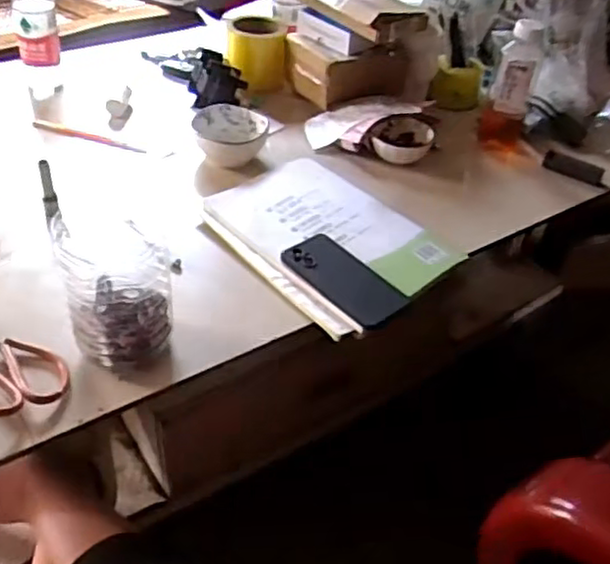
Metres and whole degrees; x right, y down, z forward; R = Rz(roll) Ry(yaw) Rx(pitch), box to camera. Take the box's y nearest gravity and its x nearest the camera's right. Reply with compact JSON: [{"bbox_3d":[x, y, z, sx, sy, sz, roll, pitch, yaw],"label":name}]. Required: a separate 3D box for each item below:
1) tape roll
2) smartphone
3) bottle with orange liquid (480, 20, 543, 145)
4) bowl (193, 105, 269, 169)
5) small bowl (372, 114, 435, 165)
[{"bbox_3d":[-0.086,-0.400,1.193,0.102,0.108,0.110,-4,44,-11],"label":"tape roll"},{"bbox_3d":[0.047,-0.004,0.819,0.070,0.013,0.152,-30,54,-33],"label":"smartphone"},{"bbox_3d":[0.320,-0.303,1.052,0.068,0.186,0.055,19,44,13],"label":"bottle with orange liquid"},{"bbox_3d":[-0.111,-0.221,1.032,0.103,0.052,0.103,4,43,-3],"label":"bowl"},{"bbox_3d":[0.148,-0.221,1.056,0.082,0.042,0.087,4,43,-3],"label":"small bowl"}]

